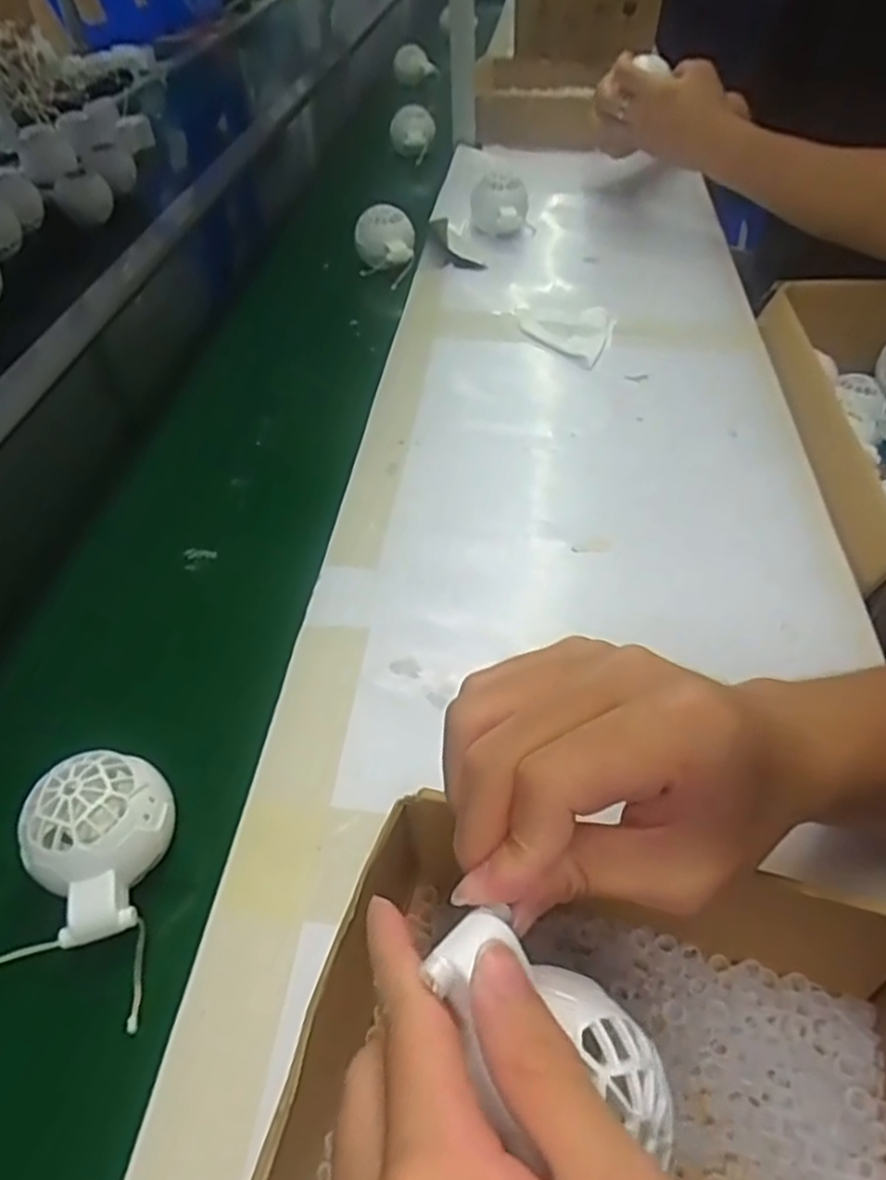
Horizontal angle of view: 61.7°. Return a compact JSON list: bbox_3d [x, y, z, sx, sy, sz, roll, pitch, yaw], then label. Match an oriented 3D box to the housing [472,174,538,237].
[{"bbox_3d":[0.060,-0.434,0.837,0.078,0.047,0.042,30,55,29],"label":"housing"}]

